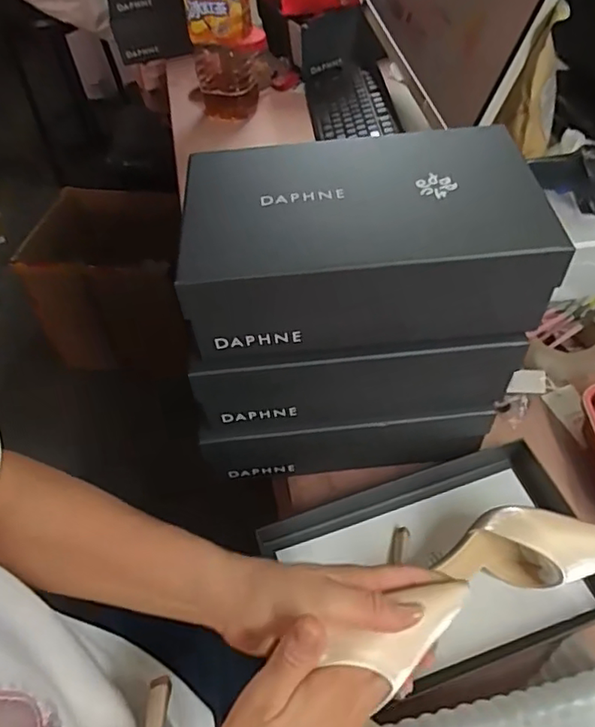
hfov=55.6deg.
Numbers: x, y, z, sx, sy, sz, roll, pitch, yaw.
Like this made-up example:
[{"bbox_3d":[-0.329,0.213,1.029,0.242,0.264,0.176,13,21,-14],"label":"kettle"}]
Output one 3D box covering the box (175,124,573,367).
[{"bbox_3d":[0.052,-0.110,0.501,0.303,0.107,0.166,-7,52,1],"label":"box"}]

